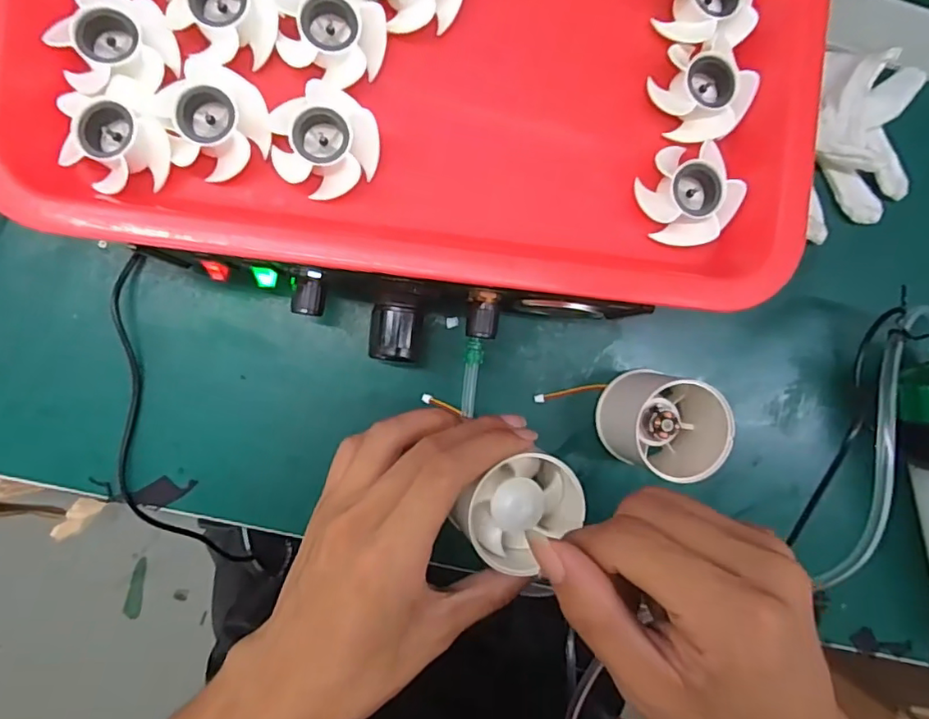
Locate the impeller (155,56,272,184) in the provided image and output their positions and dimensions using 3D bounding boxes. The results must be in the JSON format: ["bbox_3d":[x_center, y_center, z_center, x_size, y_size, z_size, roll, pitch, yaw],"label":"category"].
[{"bbox_3d":[-0.104,-0.098,0.228,0.040,0.015,0.041,0,90,-6],"label":"impeller"}]

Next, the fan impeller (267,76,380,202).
[{"bbox_3d":[-0.059,-0.090,0.232,0.043,0.016,0.042,0,90,-6],"label":"fan impeller"}]

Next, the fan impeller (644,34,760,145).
[{"bbox_3d":[0.105,-0.119,0.245,0.043,0.015,0.042,0,90,-6],"label":"fan impeller"}]

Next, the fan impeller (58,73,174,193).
[{"bbox_3d":[-0.140,-0.089,0.224,0.040,0.017,0.039,0,90,-6],"label":"fan impeller"}]

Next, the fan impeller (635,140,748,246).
[{"bbox_3d":[0.099,-0.073,0.245,0.039,0.016,0.042,0,90,-6],"label":"fan impeller"}]

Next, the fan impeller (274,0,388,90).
[{"bbox_3d":[-0.055,-0.135,0.229,0.042,0.016,0.041,0,90,-6],"label":"fan impeller"}]

